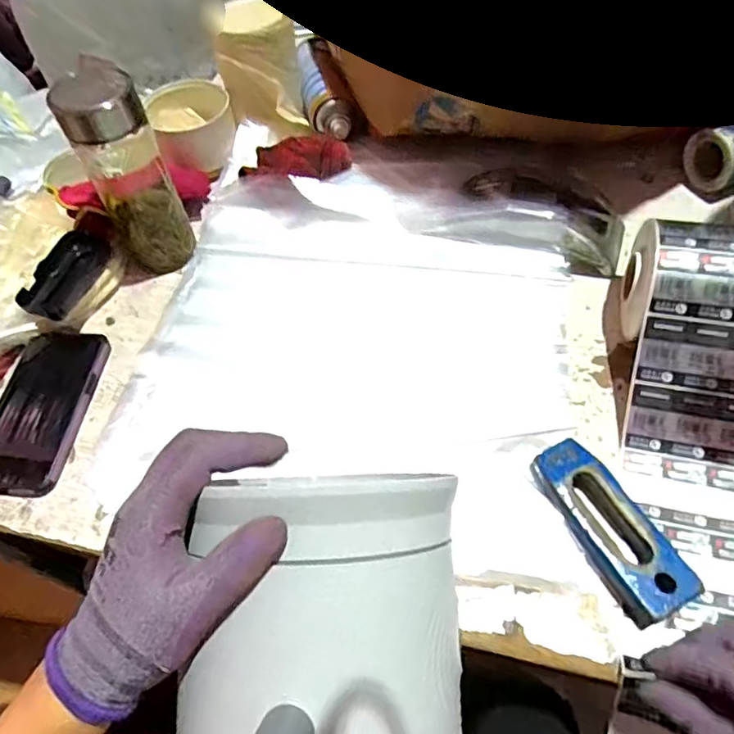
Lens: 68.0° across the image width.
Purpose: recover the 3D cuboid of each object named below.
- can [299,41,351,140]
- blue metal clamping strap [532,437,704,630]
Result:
[{"bbox_3d":[-0.058,-0.359,0.698,0.050,0.043,0.163,-11,57,-1],"label":"can"},{"bbox_3d":[0.182,0.120,0.415,0.051,0.023,0.135,-26,61,-12],"label":"blue metal clamping strap"}]

